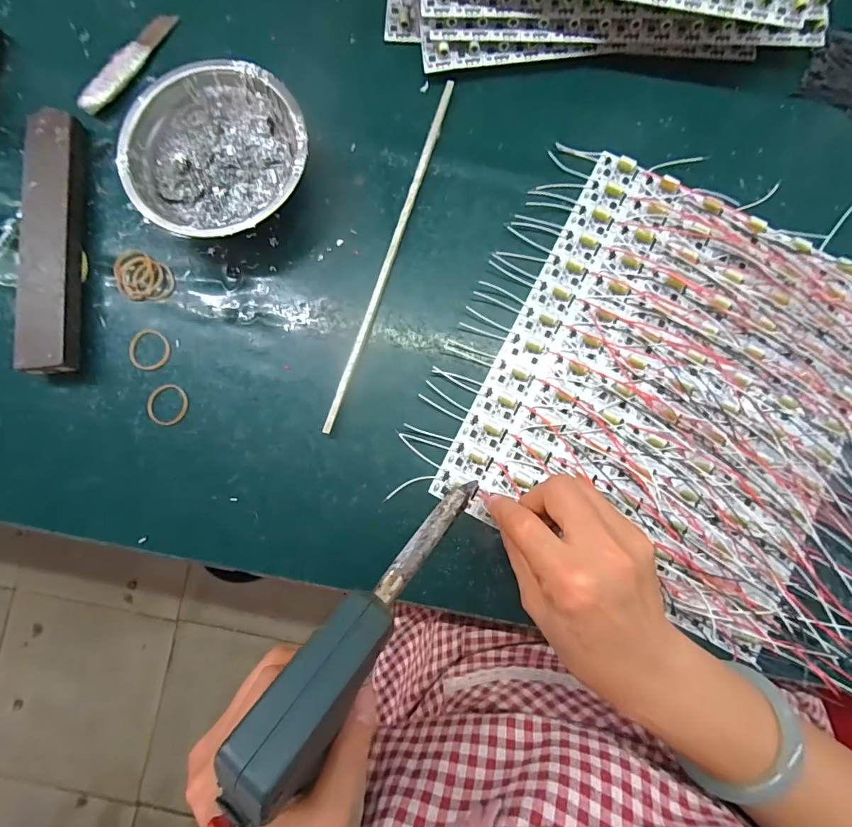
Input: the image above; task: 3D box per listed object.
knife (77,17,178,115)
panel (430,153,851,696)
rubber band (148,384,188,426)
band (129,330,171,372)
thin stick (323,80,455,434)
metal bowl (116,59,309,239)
[{"bbox_3d":[-0.233,-0.276,0.330,0.020,0.011,0.101,31,85,4],"label":"knife"},{"bbox_3d":[0.208,-0.005,0.297,0.311,0.011,0.286,27,85,4],"label":"panel"},{"bbox_3d":[-0.189,-0.006,0.308,0.028,0.004,0.030,0,84,1],"label":"rubber band"},{"bbox_3d":[-0.204,-0.047,0.312,0.029,0.004,0.030,0,84,1],"label":"band"},{"bbox_3d":[-0.026,-0.118,0.313,0.007,0.008,0.275,19,85,3],"label":"thin stick"},{"bbox_3d":[-0.144,-0.179,0.305,0.122,0.041,0.122,0,84,1],"label":"metal bowl"}]

